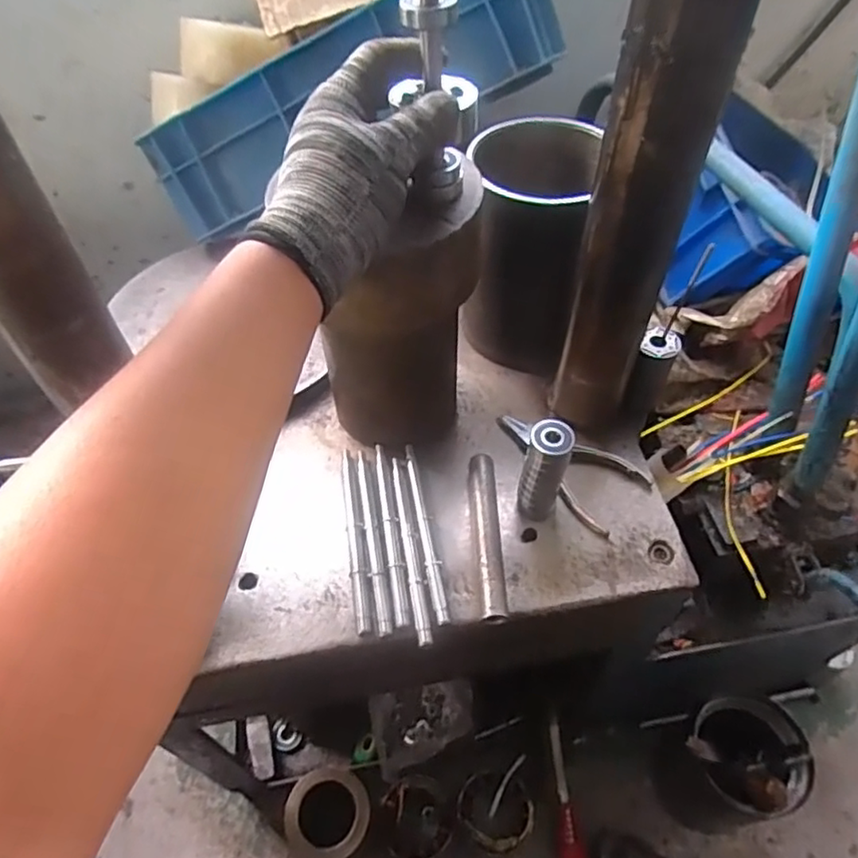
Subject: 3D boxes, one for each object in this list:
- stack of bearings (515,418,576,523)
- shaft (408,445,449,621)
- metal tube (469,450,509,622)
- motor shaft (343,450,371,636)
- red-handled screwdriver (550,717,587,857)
[{"bbox_3d":[0.089,0.033,0.491,0.033,0.093,0.032,11,53,10],"label":"stack of bearings"},{"bbox_3d":[-0.002,0.079,0.506,0.012,0.011,0.160,-8,52,-5],"label":"shaft"},{"bbox_3d":[0.047,0.083,0.498,0.022,0.015,0.140,-2,52,0],"label":"metal tube"},{"bbox_3d":[-0.059,0.084,0.504,0.011,0.009,0.162,-7,52,-4],"label":"motor shaft"},{"bbox_3d":[0.162,0.448,0.744,0.029,0.024,0.188,-3,67,-1],"label":"red-handled screwdriver"}]

